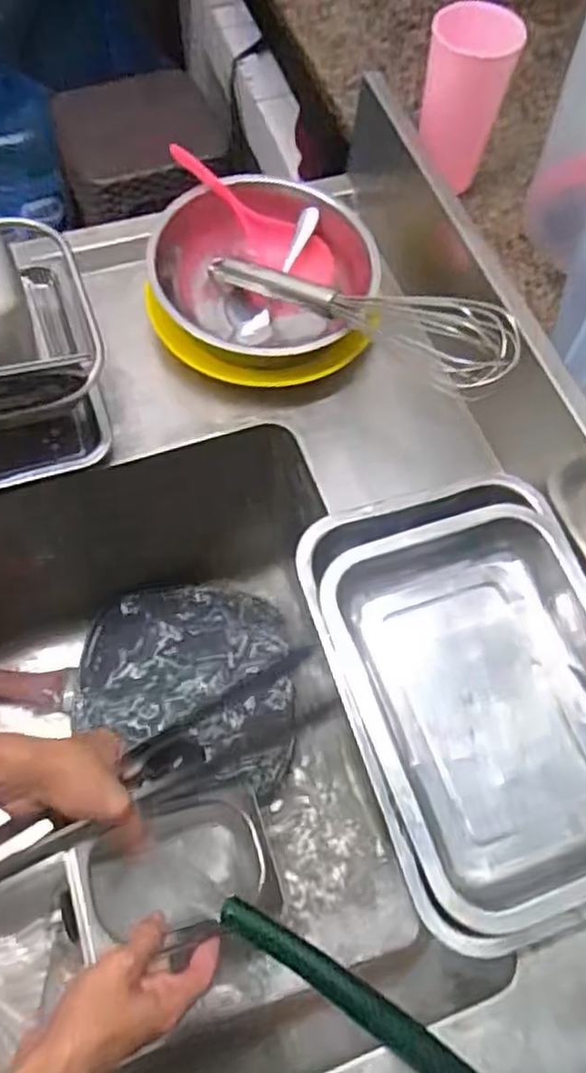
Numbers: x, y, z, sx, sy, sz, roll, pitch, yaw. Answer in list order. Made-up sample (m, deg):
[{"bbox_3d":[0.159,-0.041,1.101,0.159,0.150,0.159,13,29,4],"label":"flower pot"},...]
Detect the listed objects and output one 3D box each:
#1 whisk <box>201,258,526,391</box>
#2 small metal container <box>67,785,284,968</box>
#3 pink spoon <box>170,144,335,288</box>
[{"bbox_3d":[0.042,-0.191,0.605,0.317,0.049,0.055,26,66,28],"label":"whisk"},{"bbox_3d":[-0.103,0.286,0.605,0.170,0.094,0.106,-12,66,-7],"label":"small metal container"},{"bbox_3d":[-0.040,-0.295,0.673,0.181,0.057,0.021,31,63,-27],"label":"pink spoon"}]

